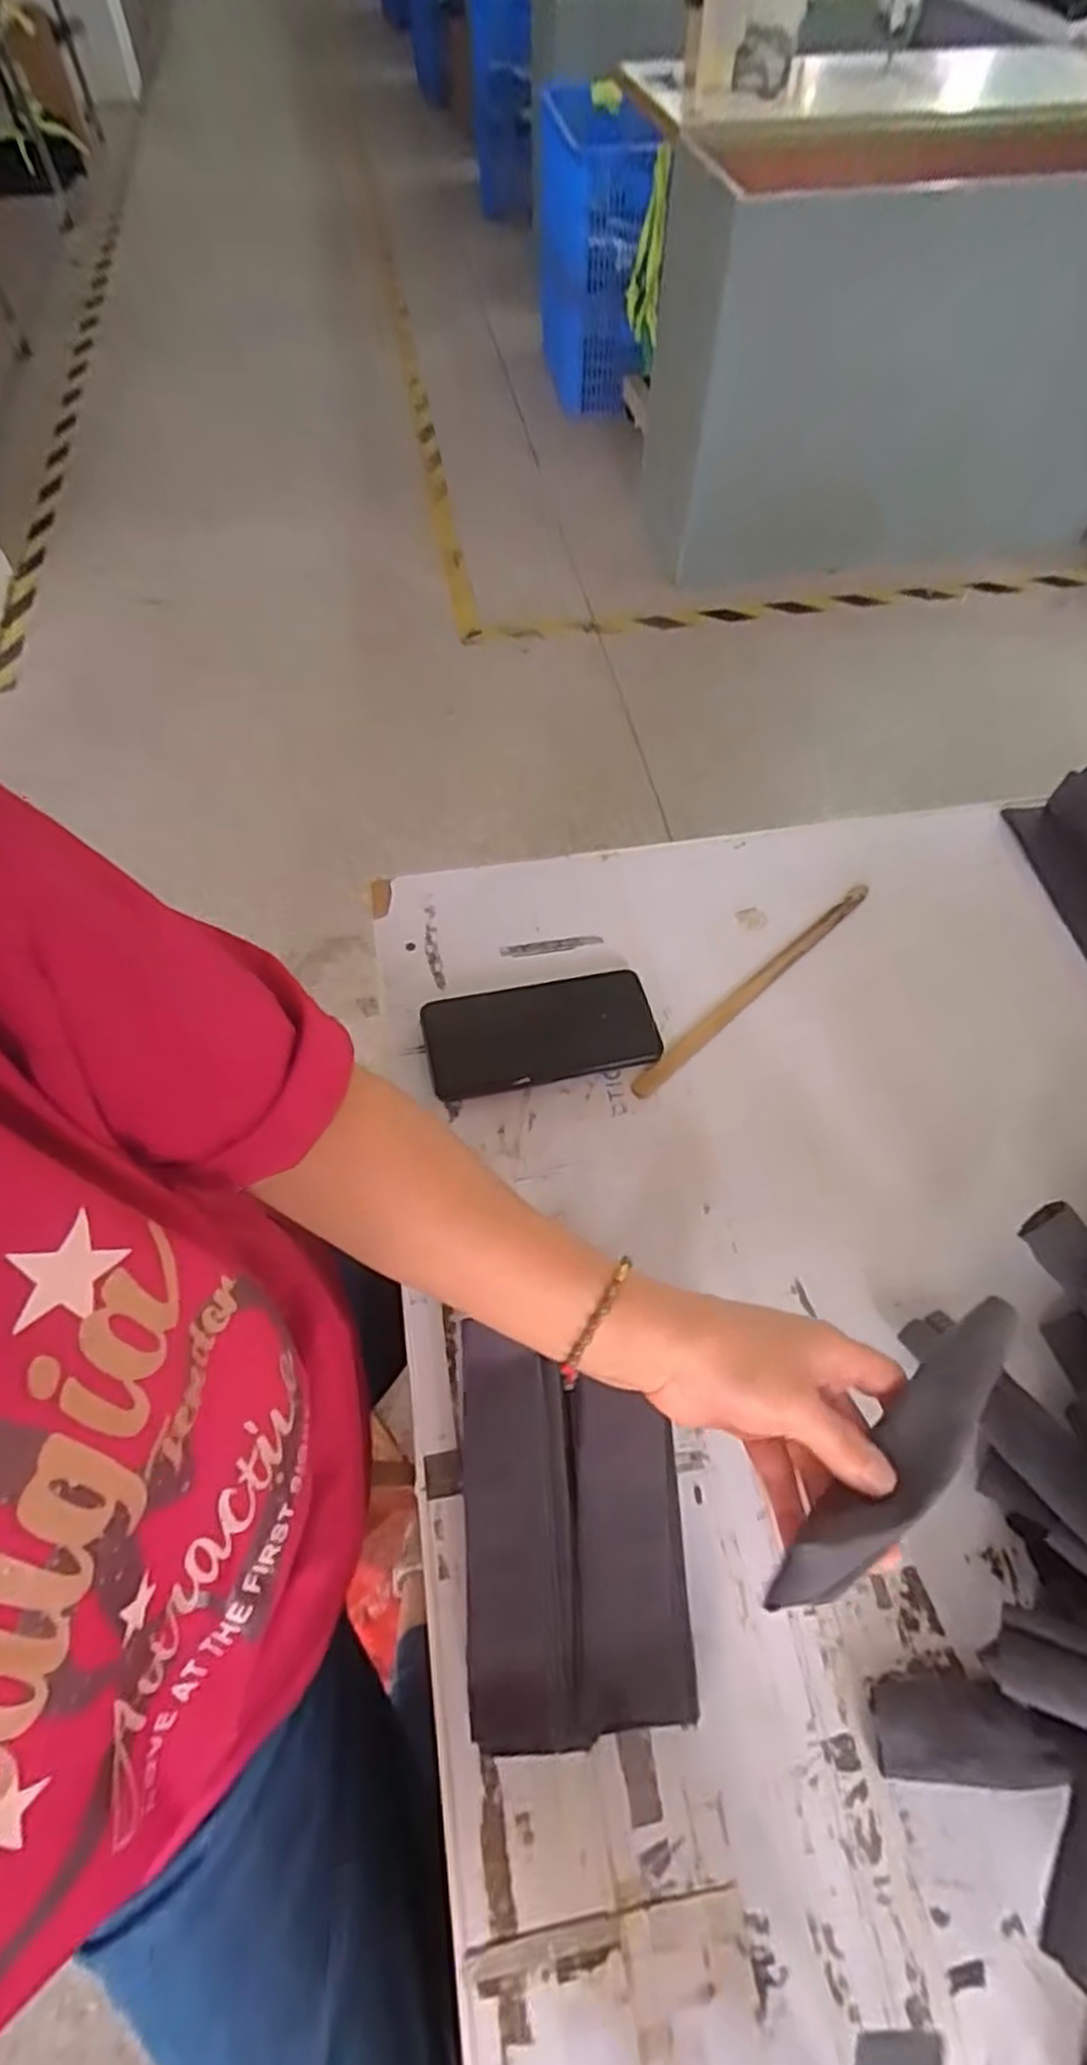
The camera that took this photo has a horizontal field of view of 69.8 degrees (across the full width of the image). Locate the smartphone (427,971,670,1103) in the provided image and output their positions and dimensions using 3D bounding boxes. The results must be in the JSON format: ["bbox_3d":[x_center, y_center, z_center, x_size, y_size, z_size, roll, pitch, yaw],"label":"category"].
[{"bbox_3d":[-0.002,-0.001,0.562,0.163,0.014,0.079,-10,58,-10],"label":"smartphone"}]

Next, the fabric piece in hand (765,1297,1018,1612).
[{"bbox_3d":[0.169,0.196,0.360,0.173,0.022,0.033,-41,68,-18],"label":"fabric piece in hand"}]

